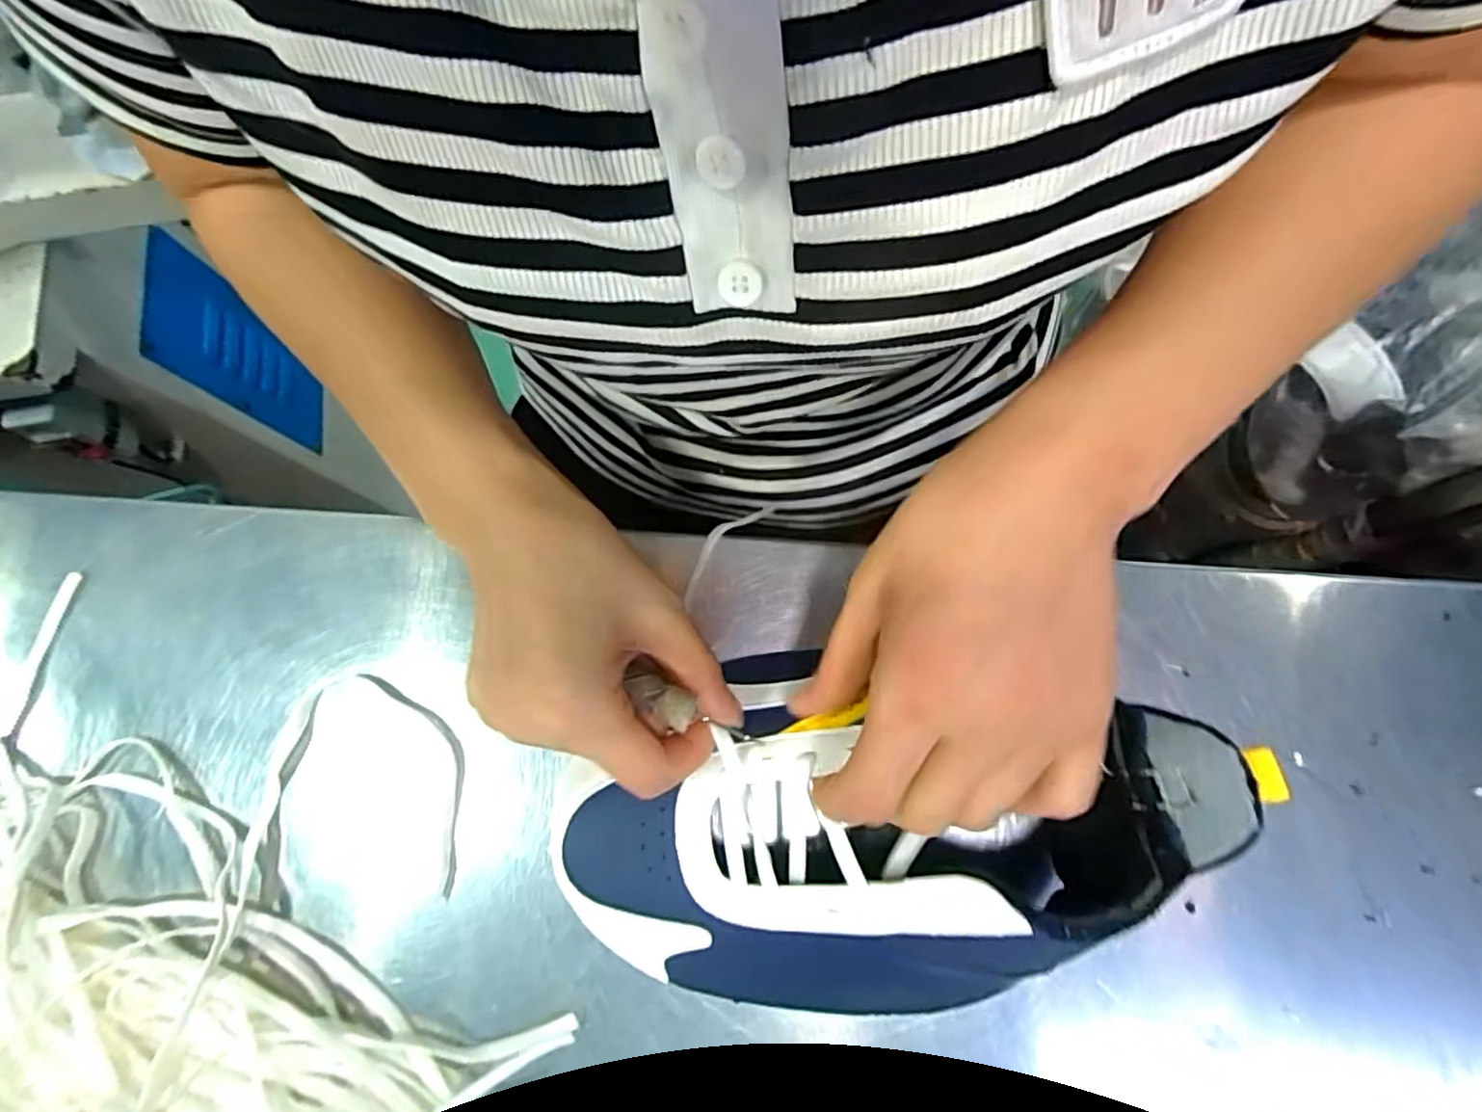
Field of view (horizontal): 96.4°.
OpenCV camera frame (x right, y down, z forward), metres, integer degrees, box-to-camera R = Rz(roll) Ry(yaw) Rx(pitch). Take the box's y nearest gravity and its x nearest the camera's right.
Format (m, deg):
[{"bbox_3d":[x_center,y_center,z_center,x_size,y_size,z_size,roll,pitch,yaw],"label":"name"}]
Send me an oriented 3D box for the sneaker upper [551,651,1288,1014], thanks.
[{"bbox_3d":[0.053,0.104,0.270,0.243,0.095,0.128,-6,73,9],"label":"sneaker upper"}]

